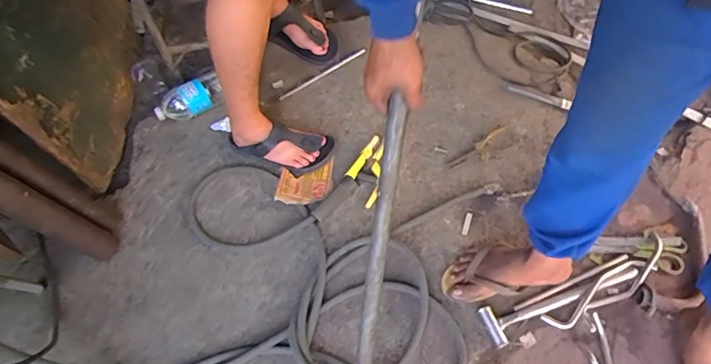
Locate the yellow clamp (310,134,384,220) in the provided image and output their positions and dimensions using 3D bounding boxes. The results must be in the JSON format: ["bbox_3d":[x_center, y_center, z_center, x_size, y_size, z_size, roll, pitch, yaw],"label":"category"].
[{"bbox_3d":[0.009,0.004,1.057,0.093,0.029,0.239,31,65,18],"label":"yellow clamp"}]

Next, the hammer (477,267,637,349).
[{"bbox_3d":[0.397,0.218,0.933,0.329,0.026,0.073,-23,61,-12],"label":"hammer"}]

